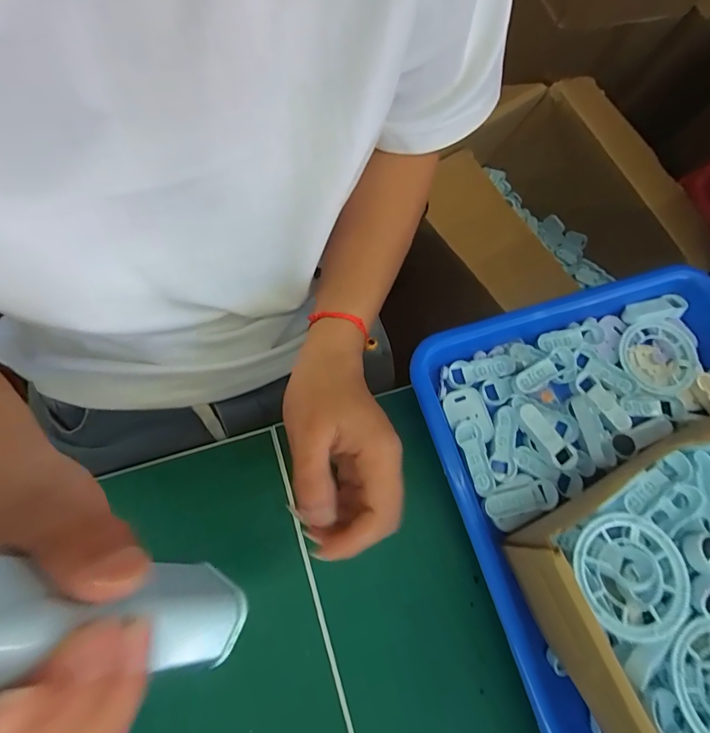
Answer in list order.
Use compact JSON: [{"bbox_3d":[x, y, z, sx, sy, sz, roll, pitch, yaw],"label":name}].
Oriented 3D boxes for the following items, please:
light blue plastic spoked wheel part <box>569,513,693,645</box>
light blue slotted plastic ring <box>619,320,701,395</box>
[{"bbox_3d":[0.140,0.106,0.209,0.055,0.007,0.058,2,76,-6],"label":"light blue plastic spoked wheel part"},{"bbox_3d":[0.231,-0.007,0.310,0.056,0.006,0.058,2,76,-6],"label":"light blue slotted plastic ring"}]

